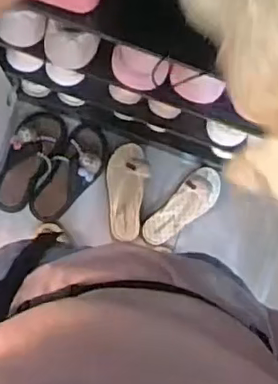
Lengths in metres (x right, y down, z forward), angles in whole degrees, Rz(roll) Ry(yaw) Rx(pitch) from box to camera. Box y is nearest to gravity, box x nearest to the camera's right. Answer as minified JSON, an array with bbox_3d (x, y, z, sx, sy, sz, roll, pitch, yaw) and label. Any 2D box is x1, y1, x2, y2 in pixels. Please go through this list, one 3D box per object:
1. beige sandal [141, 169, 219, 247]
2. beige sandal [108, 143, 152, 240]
[{"bbox_3d":[0.118,0.045,1.543,0.091,0.032,0.245,41,86,-2],"label":"beige sandal"},{"bbox_3d":[-0.030,-0.001,1.517,0.104,0.092,0.249,3,88,-5],"label":"beige sandal"}]

